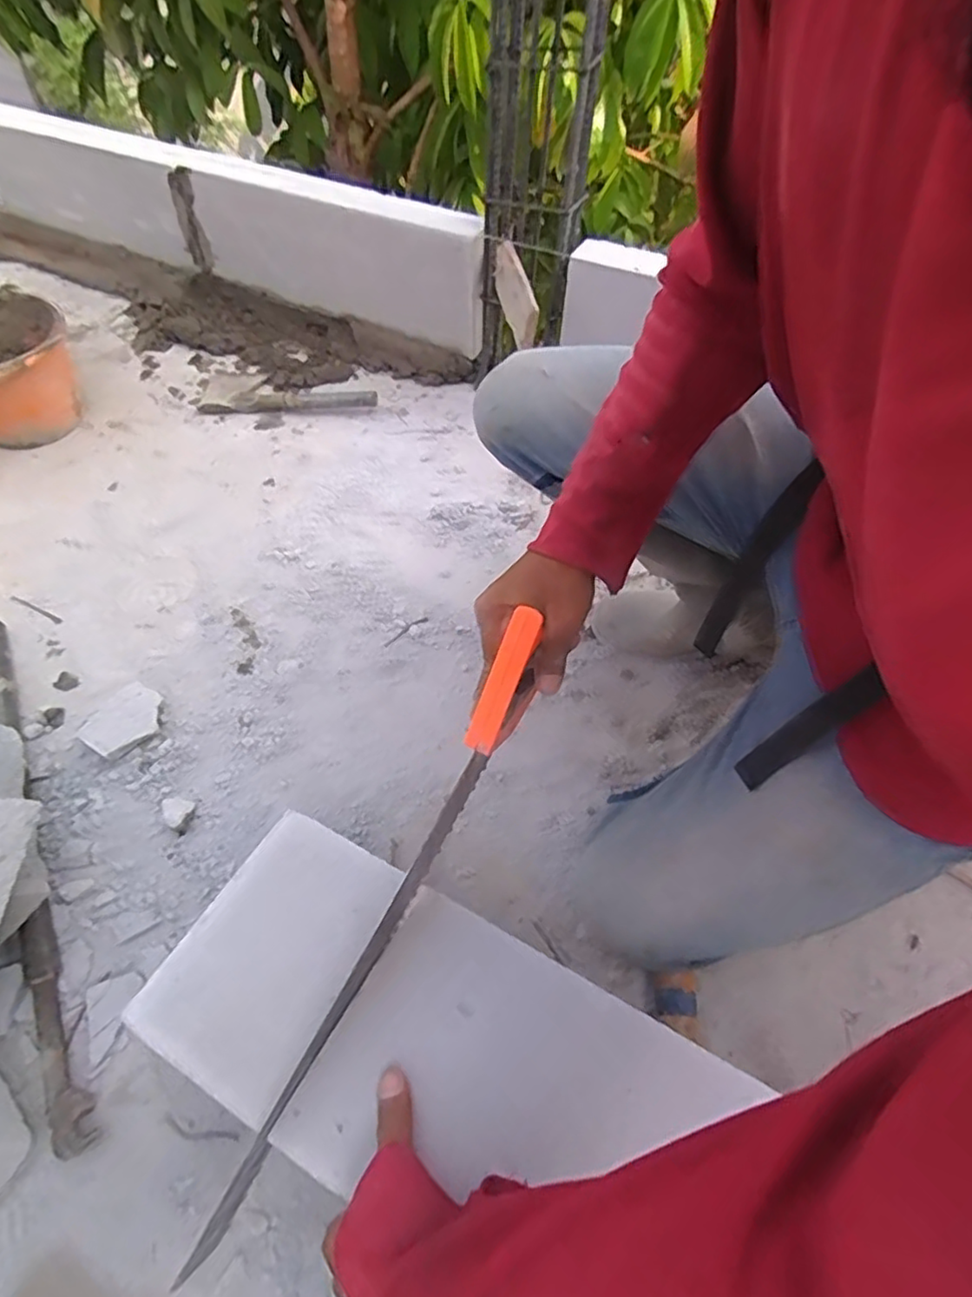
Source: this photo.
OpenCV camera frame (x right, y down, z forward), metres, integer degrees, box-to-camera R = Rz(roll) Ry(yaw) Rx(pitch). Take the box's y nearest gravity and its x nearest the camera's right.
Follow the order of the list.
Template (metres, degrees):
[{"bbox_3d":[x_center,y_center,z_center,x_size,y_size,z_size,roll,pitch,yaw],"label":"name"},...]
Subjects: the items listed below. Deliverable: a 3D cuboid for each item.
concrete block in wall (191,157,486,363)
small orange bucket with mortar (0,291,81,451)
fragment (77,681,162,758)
[{"bbox_3d":[-0.267,-0.694,1.101,0.567,0.207,0.060,20,58,13],"label":"concrete block in wall"},{"bbox_3d":[-0.782,-0.436,1.026,0.216,0.158,0.231,0,58,-1],"label":"small orange bucket with mortar"},{"bbox_3d":[-0.434,0.086,0.756,0.063,0.033,0.089,39,65,21],"label":"fragment"}]

